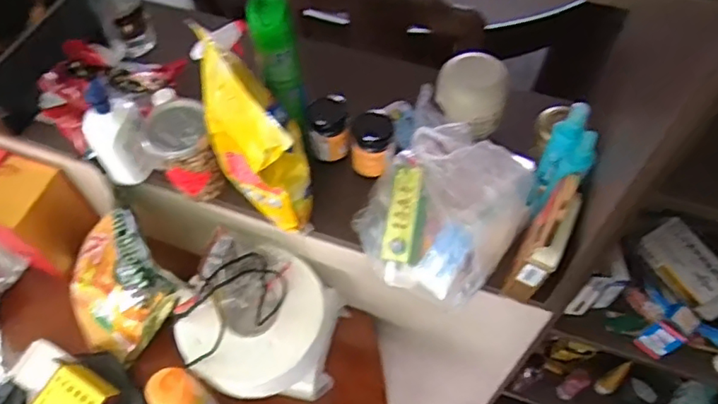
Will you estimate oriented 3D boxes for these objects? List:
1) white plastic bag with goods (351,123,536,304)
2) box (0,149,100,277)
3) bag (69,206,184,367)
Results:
[{"bbox_3d":[0.116,0.005,0.791,0.210,0.147,0.201,26,62,16],"label":"white plastic bag with goods"},{"bbox_3d":[-0.649,0.004,1.024,0.278,0.161,0.141,16,60,11],"label":"box"},{"bbox_3d":[-0.406,0.137,0.952,0.209,0.238,0.067,48,29,13],"label":"bag"}]

